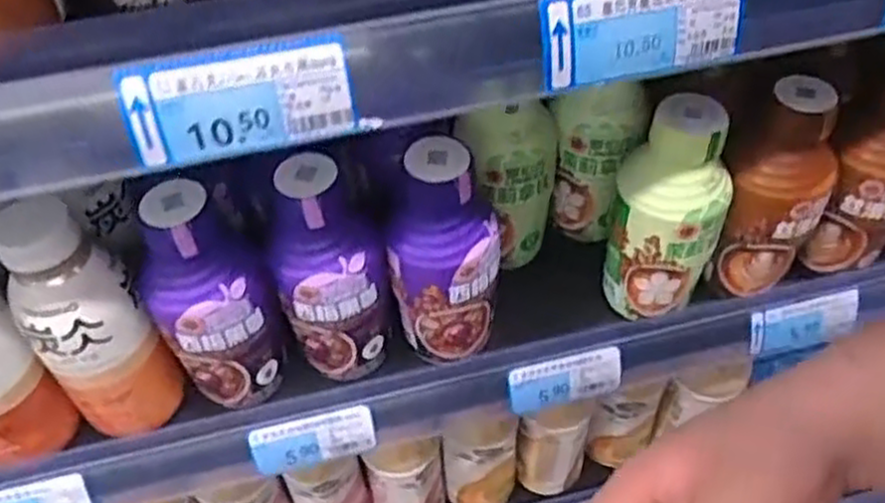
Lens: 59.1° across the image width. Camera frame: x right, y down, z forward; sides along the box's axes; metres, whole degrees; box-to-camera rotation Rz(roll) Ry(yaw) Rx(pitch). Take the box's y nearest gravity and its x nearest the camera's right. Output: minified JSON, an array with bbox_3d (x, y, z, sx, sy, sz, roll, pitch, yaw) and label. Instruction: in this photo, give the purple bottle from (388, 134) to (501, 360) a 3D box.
[{"bbox_3d":[-0.002,0.005,0.461,0.064,0.144,0.051,31,58,25],"label":"purple bottle"}]

